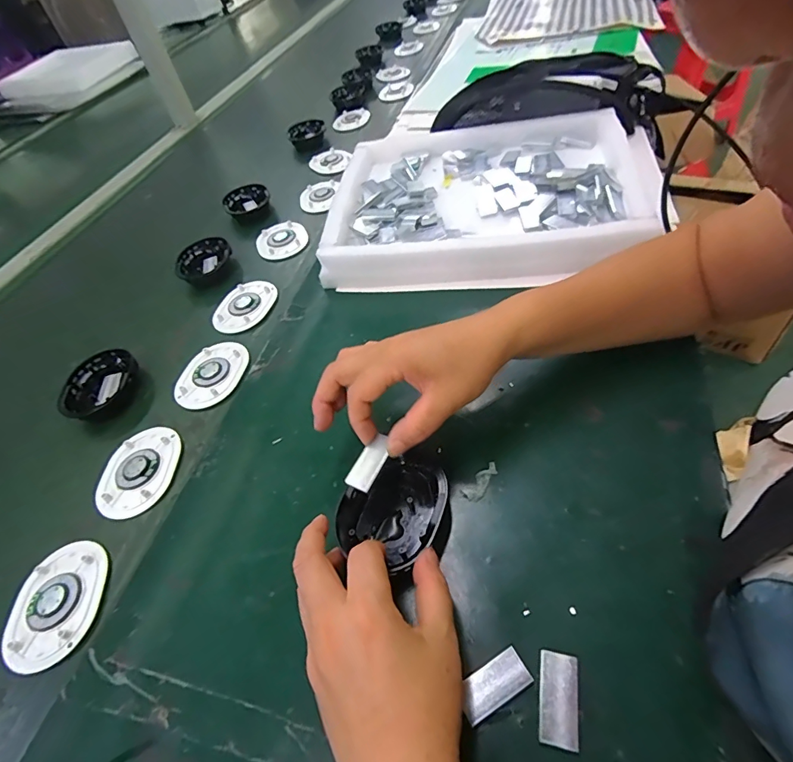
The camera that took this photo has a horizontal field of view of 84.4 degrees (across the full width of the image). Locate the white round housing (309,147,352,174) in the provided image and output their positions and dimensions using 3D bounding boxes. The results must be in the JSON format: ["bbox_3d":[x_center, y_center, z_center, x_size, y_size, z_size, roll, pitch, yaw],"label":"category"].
[{"bbox_3d":[-0.115,-0.382,0.758,0.070,0.021,0.080,-10,47,-6],"label":"white round housing"}]

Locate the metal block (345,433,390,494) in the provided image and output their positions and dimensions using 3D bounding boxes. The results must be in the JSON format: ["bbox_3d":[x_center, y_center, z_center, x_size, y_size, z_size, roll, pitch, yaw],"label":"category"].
[{"bbox_3d":[-0.019,0.056,0.307,0.023,0.004,0.041,13,60,39],"label":"metal block"}]

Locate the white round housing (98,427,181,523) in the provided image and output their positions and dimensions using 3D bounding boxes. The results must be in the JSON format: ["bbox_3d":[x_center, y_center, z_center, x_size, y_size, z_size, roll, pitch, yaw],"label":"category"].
[{"bbox_3d":[-0.234,0.081,0.401,0.067,0.013,0.087,-6,46,-2],"label":"white round housing"}]

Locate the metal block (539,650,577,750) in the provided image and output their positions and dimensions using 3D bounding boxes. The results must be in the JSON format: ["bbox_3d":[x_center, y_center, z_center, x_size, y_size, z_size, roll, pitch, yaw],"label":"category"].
[{"bbox_3d":[0.088,0.173,0.239,0.019,0.006,0.042,8,48,11],"label":"metal block"}]

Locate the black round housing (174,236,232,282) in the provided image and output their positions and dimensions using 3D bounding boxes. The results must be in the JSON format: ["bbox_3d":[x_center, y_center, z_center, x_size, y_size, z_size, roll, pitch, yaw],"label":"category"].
[{"bbox_3d":[-0.263,-0.163,0.597,0.074,0.025,0.082,-22,49,-16],"label":"black round housing"}]

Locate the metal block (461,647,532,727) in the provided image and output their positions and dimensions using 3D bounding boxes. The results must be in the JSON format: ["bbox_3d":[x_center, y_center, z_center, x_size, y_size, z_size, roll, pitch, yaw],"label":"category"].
[{"bbox_3d":[0.055,0.170,0.246,0.041,0.004,0.020,-23,49,-17],"label":"metal block"}]

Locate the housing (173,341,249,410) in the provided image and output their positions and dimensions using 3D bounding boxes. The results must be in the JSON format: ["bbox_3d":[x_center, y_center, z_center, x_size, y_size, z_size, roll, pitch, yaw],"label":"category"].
[{"bbox_3d":[-0.198,-0.008,0.473,0.087,0.013,0.087,10,48,13],"label":"housing"}]

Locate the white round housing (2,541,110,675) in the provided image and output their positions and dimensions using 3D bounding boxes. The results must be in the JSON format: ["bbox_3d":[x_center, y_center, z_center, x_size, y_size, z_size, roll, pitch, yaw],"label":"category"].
[{"bbox_3d":[-0.254,0.167,0.331,0.066,0.009,0.086,-8,46,-3],"label":"white round housing"}]

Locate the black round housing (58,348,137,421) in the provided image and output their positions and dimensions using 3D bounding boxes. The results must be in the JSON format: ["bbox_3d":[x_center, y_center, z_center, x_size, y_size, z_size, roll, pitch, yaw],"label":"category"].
[{"bbox_3d":[-0.317,0.005,0.469,0.078,0.027,0.085,-30,51,-22],"label":"black round housing"}]

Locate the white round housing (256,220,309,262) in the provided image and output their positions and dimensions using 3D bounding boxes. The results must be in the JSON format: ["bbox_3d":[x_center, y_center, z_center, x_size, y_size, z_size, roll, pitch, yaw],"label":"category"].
[{"bbox_3d":[-0.161,-0.197,0.614,0.070,0.018,0.078,-14,47,-9],"label":"white round housing"}]

